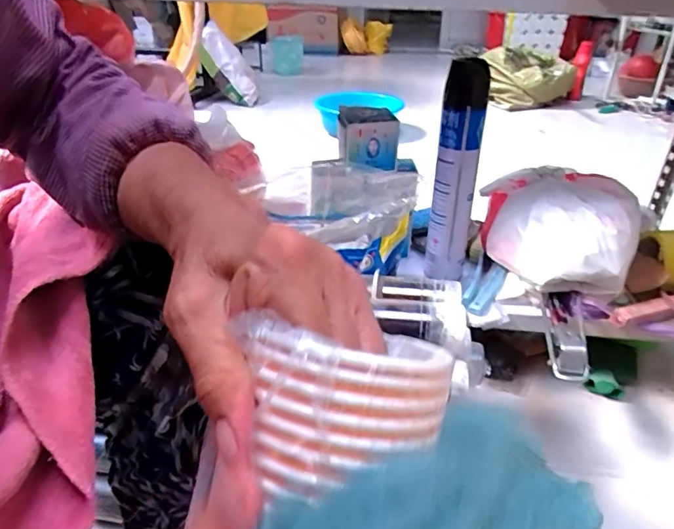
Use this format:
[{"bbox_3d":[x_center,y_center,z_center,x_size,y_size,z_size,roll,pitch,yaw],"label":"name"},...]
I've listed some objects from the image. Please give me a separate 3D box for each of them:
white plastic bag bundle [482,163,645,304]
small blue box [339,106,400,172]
[{"bbox_3d":[0.344,-0.059,0.760,0.198,0.127,0.192,4,32,6],"label":"white plastic bag bundle"},{"bbox_3d":[0.049,-0.203,0.779,0.094,0.081,0.069,3,32,4],"label":"small blue box"}]

